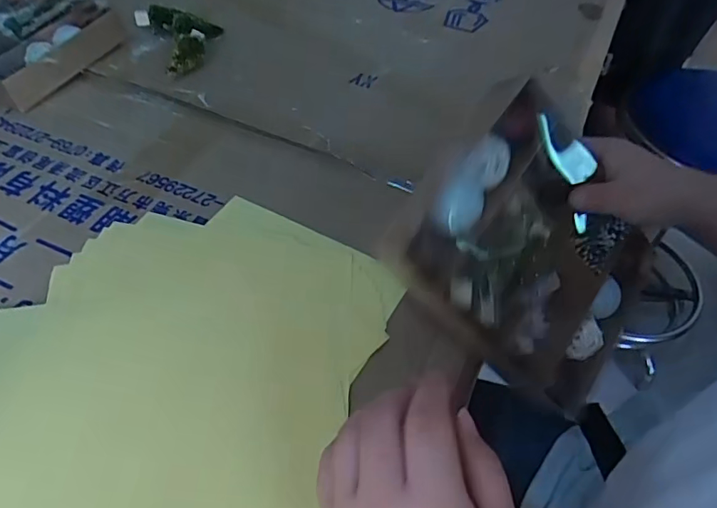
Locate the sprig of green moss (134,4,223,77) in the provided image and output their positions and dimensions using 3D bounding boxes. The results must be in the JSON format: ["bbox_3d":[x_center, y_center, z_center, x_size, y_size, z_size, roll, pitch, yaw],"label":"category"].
[{"bbox_3d":[-0.213,-0.269,0.623,0.083,0.033,0.132,-22,54,-20],"label":"sprig of green moss"}]

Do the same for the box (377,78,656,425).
[{"bbox_3d":[0.130,-0.002,0.379,0.172,0.215,0.031,-54,24,-13],"label":"box"}]

